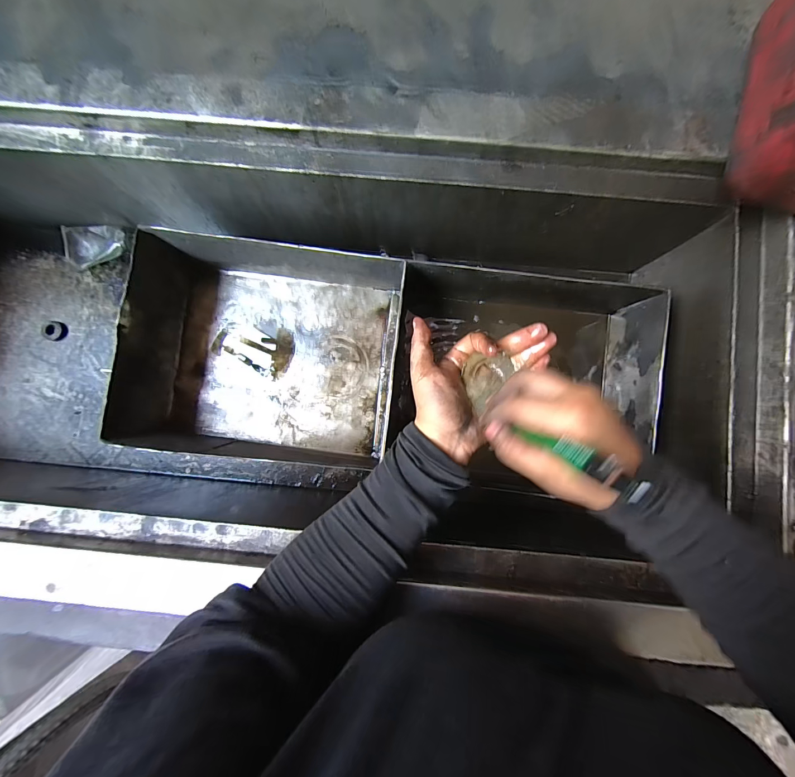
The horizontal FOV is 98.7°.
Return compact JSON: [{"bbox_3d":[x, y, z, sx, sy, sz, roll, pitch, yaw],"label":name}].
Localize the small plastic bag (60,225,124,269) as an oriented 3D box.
[{"bbox_3d":[-0.464,-0.219,0.526,0.075,0.040,0.074,17,87,2],"label":"small plastic bag"}]

